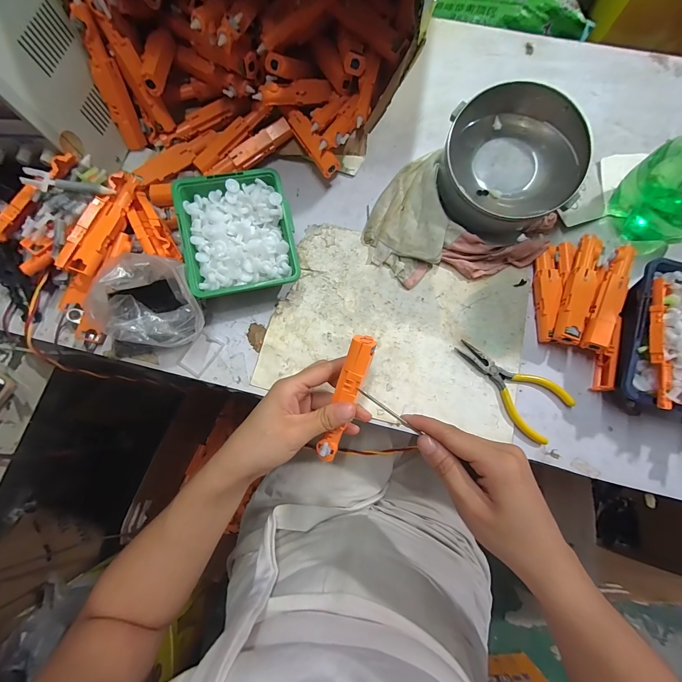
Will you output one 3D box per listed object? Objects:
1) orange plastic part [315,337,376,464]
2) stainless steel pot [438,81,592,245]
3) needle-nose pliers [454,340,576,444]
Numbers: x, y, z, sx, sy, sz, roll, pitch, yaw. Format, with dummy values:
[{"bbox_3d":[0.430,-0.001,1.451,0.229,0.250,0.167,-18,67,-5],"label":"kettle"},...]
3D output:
[{"bbox_3d":[0.003,0.051,0.273,0.020,0.017,0.117,19,105,5],"label":"orange plastic part"},{"bbox_3d":[0.188,-0.198,0.356,0.147,0.073,0.147,0,93,6],"label":"stainless steel pot"},{"bbox_3d":[0.178,0.045,0.336,0.123,0.008,0.060,41,80,11],"label":"needle-nose pliers"}]

